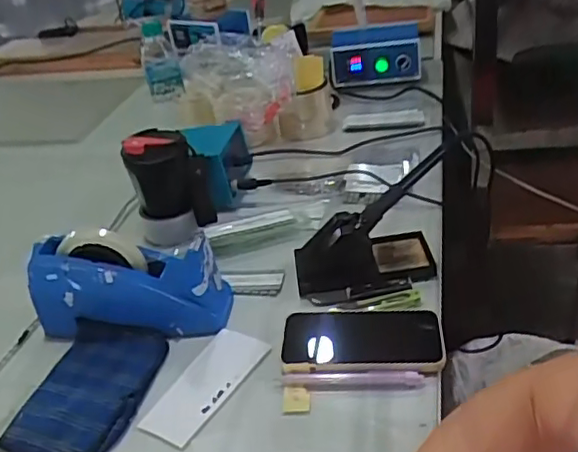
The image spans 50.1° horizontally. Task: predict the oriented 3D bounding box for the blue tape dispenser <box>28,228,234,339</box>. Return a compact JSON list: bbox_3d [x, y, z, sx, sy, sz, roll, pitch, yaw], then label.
[{"bbox_3d":[-0.181,0.064,0.690,0.216,0.108,0.061,-6,33,4],"label":"blue tape dispenser"}]

